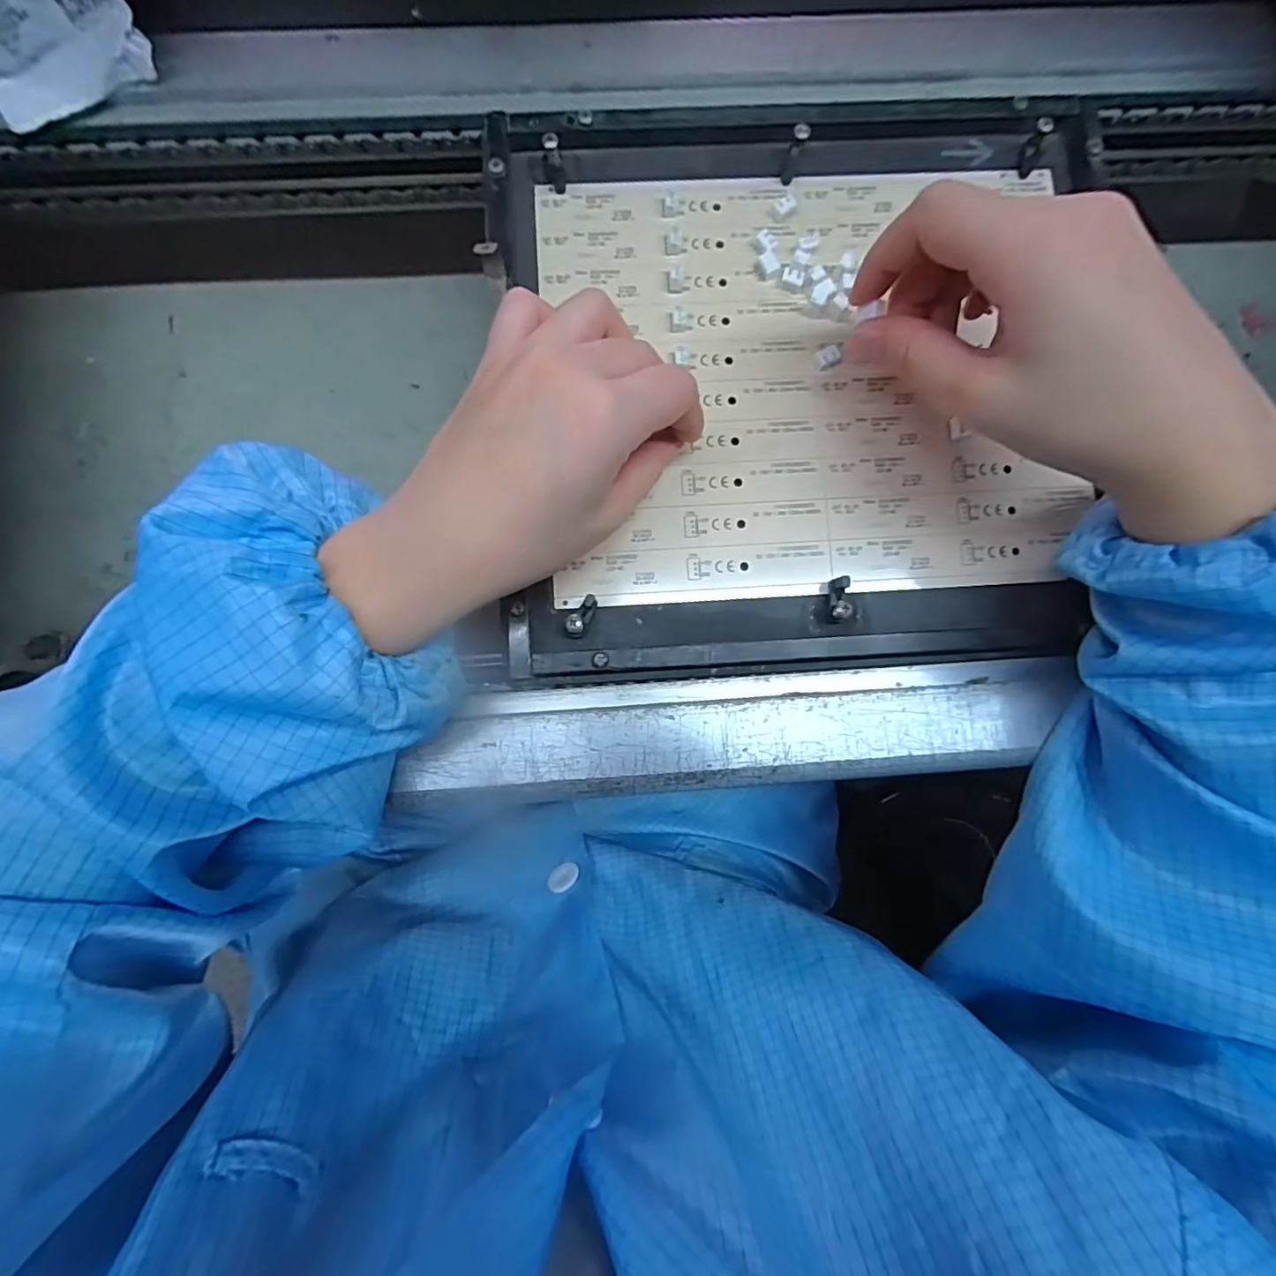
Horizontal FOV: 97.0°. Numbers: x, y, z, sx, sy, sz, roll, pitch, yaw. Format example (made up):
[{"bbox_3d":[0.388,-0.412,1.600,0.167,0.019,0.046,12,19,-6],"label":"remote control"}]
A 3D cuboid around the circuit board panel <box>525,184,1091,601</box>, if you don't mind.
[{"bbox_3d":[0.078,-0.124,0.269,0.236,0.010,0.205,-4,86,-1],"label":"circuit board panel"}]

